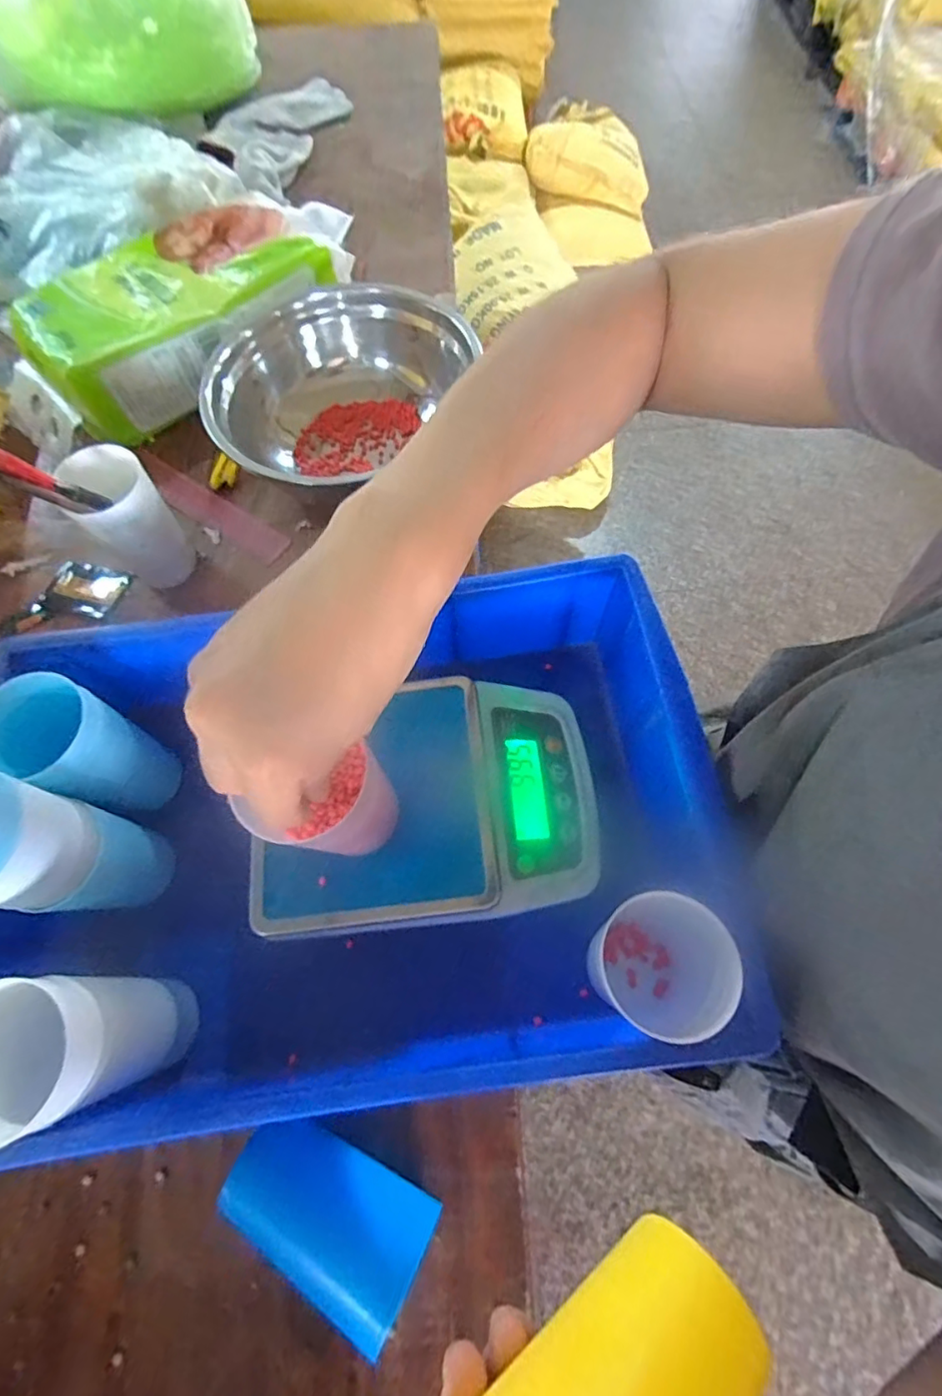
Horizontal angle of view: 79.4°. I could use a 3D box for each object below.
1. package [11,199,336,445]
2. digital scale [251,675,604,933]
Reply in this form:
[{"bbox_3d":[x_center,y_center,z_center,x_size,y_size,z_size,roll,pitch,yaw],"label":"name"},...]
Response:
[{"bbox_3d":[-0.294,-0.387,0.585,0.284,0.087,0.166,-36,71,-13],"label":"package"},{"bbox_3d":[-0.026,0.066,0.366,0.218,0.042,0.151,-8,67,-2],"label":"digital scale"}]

